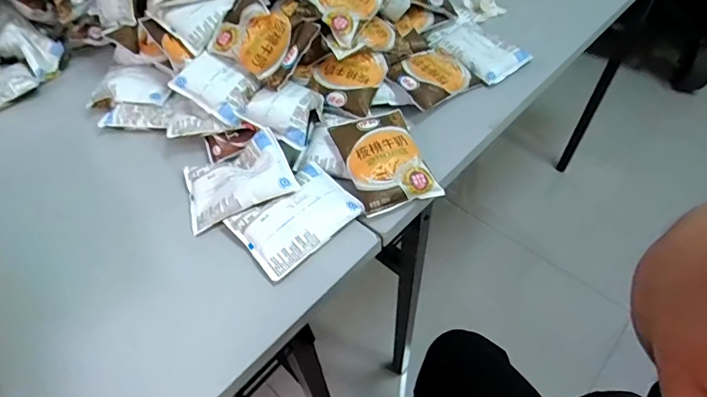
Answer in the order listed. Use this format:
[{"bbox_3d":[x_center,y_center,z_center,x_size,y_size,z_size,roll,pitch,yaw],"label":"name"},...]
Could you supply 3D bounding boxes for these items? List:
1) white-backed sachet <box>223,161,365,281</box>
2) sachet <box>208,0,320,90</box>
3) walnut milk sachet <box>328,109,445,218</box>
[{"bbox_3d":[-0.064,0.018,0.489,0.127,0.022,0.094,-36,58,-23],"label":"white-backed sachet"},{"bbox_3d":[-0.114,-0.204,0.551,0.110,0.023,0.094,33,93,0],"label":"sachet"},{"bbox_3d":[0.037,-0.049,0.523,0.092,0.019,0.126,-21,65,-8],"label":"walnut milk sachet"}]

